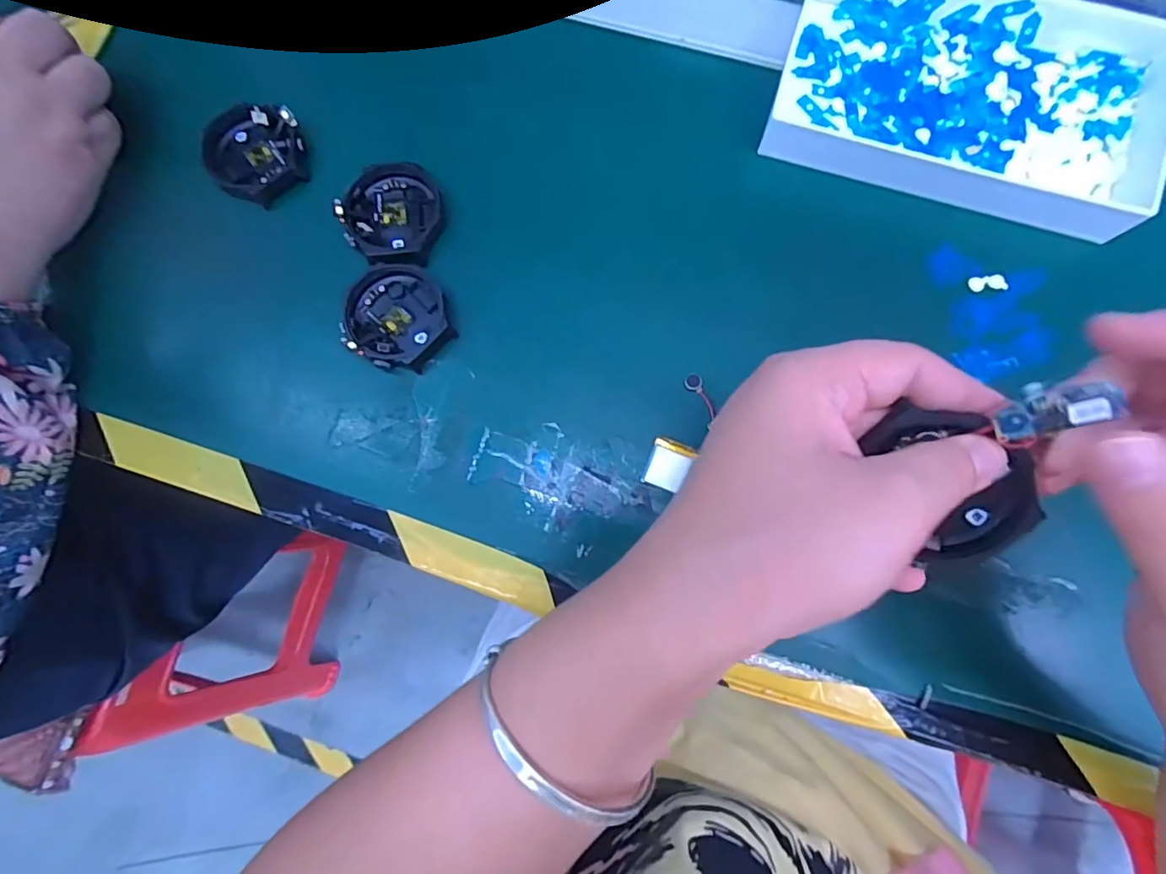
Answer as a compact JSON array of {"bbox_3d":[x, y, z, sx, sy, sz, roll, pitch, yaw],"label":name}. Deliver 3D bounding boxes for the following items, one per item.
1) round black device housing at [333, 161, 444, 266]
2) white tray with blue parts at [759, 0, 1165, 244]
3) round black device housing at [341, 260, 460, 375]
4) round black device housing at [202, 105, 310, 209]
[{"bbox_3d":[-0.095,-0.113,0.271,0.048,0.012,0.053,13,81,3],"label":"round black device housing"},{"bbox_3d":[0.191,-0.166,0.266,0.178,0.026,0.110,18,81,4],"label":"white tray with blue parts"},{"bbox_3d":[-0.091,-0.060,0.262,0.052,0.013,0.049,0,80,1],"label":"round black device housing"},{"bbox_3d":[-0.170,-0.146,0.284,0.054,0.015,0.049,12,81,3],"label":"round black device housing"}]

